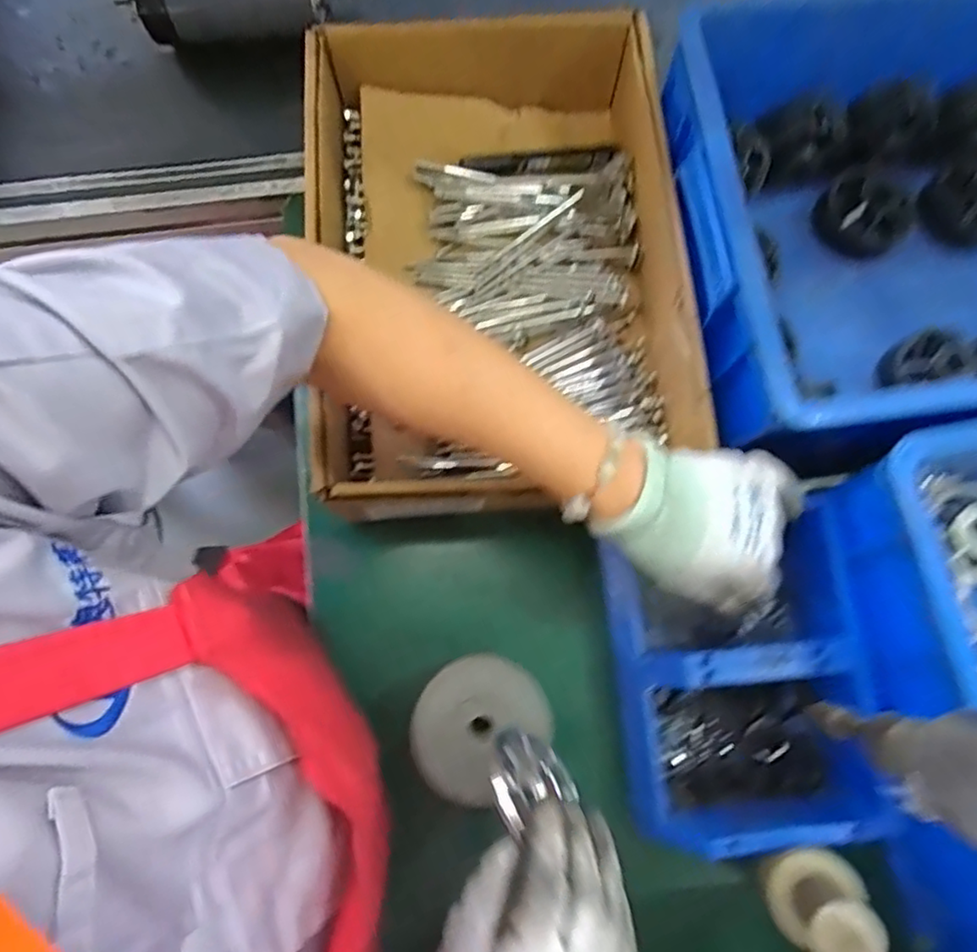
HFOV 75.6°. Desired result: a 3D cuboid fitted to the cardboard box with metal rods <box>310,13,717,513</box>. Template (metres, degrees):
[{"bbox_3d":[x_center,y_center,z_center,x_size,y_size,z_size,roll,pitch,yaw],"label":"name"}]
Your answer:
[{"bbox_3d":[0.007,-0.159,0.479,0.266,0.081,0.364,-4,76,-2],"label":"cardboard box with metal rods"}]

